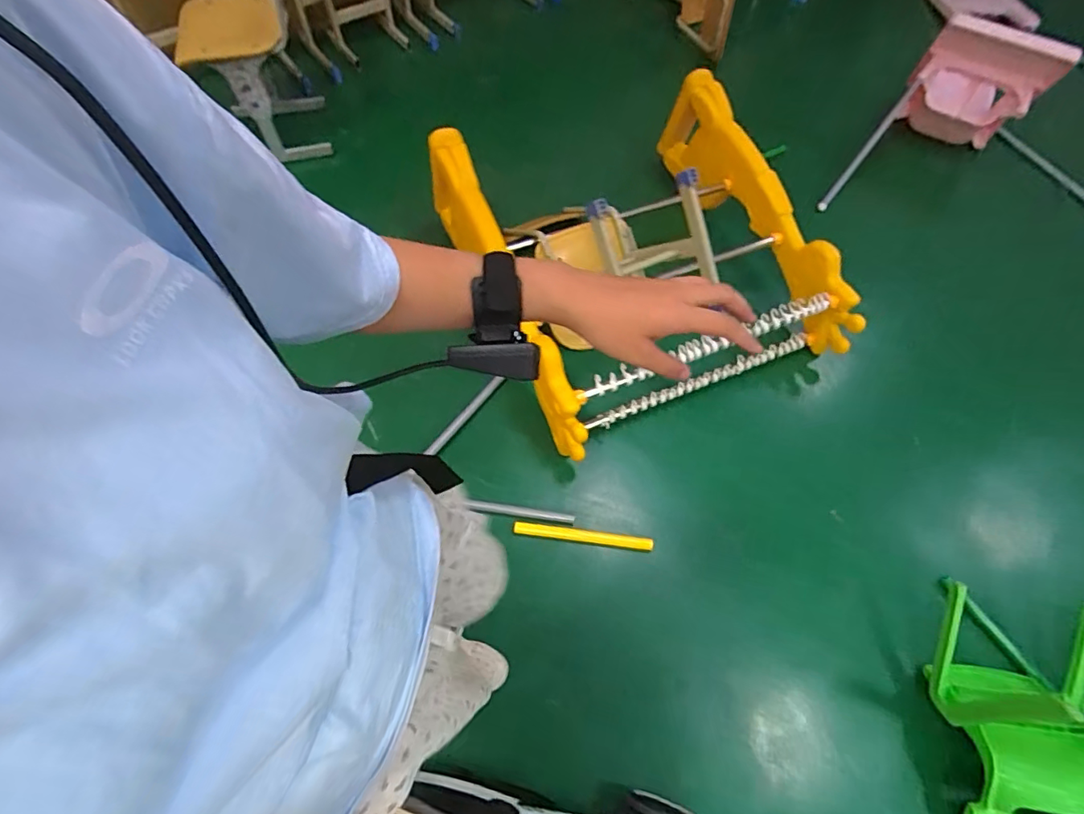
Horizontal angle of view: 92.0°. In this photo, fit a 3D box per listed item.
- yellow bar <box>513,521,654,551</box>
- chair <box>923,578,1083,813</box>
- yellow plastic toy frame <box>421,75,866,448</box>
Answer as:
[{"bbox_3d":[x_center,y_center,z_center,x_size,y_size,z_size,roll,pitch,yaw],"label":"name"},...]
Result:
[{"bbox_3d":[0.109,0.339,1.382,0.362,0.017,0.035,6,63,2],"label":"yellow bar"},{"bbox_3d":[1.055,0.681,1.066,0.346,0.383,0.579,13,63,5],"label":"chair"},{"bbox_3d":[0.307,-0.495,1.610,0.996,0.384,0.973,-23,66,-13],"label":"yellow plastic toy frame"}]

